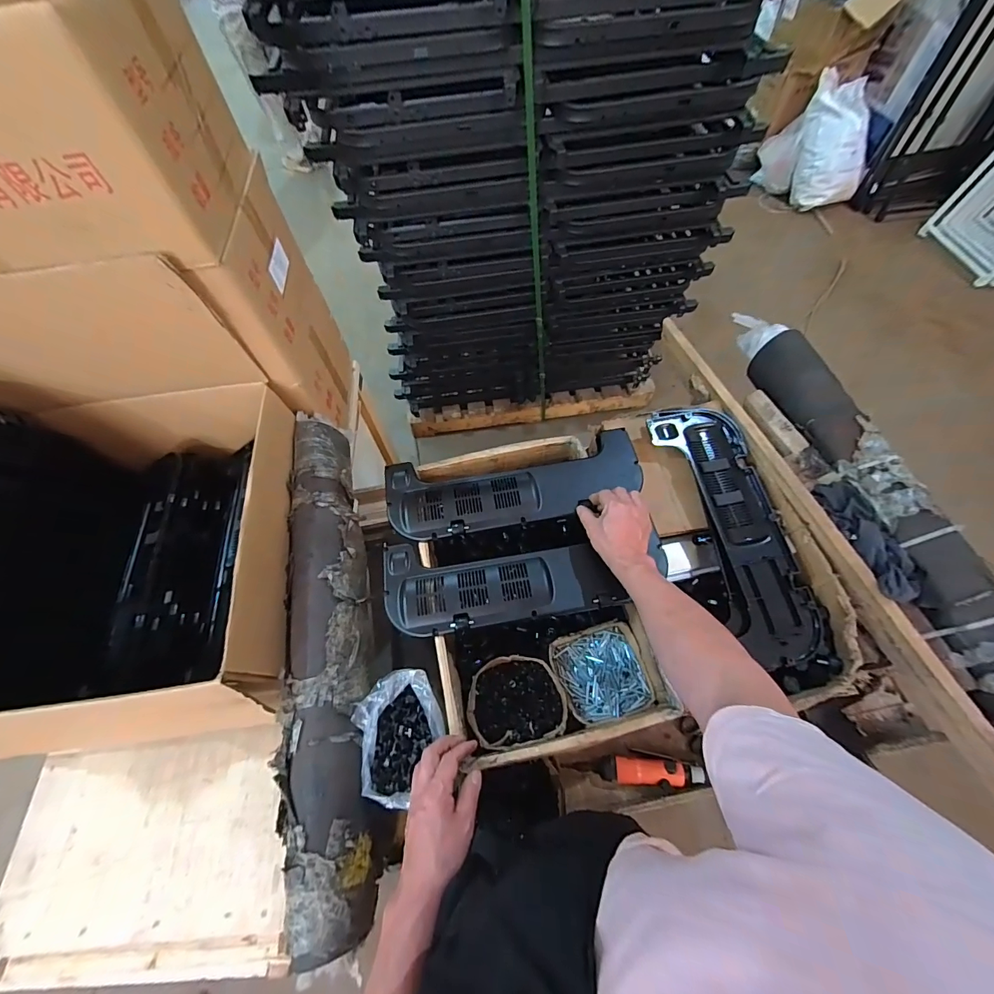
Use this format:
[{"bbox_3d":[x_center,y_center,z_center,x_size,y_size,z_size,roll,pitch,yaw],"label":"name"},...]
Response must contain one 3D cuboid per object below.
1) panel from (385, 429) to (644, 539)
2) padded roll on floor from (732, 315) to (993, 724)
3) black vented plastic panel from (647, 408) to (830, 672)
[{"bbox_3d":[0.034,-0.022,0.805,0.476,0.060,0.167,-11,63,-8],"label":"panel"},{"bbox_3d":[0.712,0.011,0.769,0.108,0.103,0.979,-9,63,-2],"label":"padded roll on floor"},{"bbox_3d":[0.453,0.047,0.777,0.178,0.072,0.509,-14,64,-4],"label":"black vented plastic panel"}]

